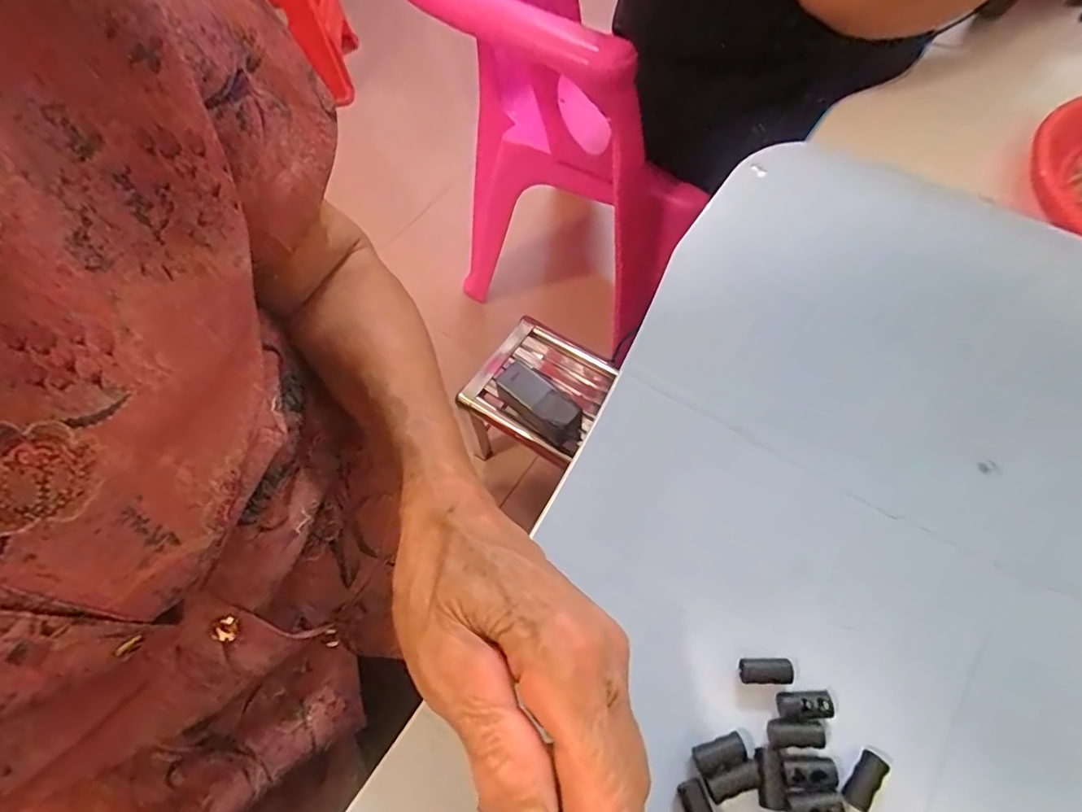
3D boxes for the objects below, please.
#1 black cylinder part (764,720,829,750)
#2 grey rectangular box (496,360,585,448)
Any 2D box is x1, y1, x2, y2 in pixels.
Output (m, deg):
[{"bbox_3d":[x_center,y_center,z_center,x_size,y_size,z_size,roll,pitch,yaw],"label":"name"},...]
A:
[{"bbox_3d":[0.092,0.118,0.197,0.020,0.009,0.008,1,62,4],"label":"black cylinder part"},{"bbox_3d":[-0.001,-0.006,0.800,0.147,0.041,0.067,35,69,20],"label":"grey rectangular box"}]

